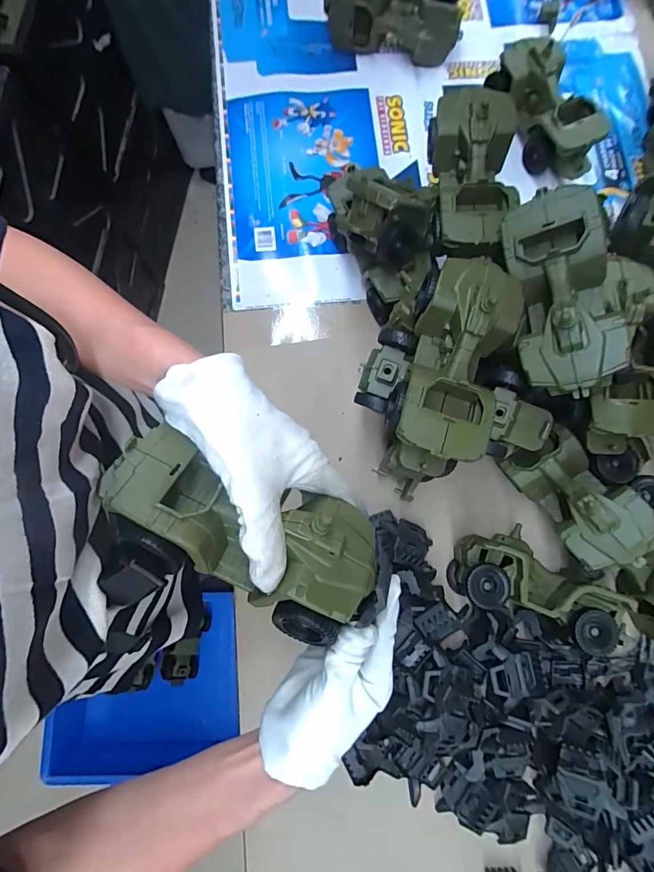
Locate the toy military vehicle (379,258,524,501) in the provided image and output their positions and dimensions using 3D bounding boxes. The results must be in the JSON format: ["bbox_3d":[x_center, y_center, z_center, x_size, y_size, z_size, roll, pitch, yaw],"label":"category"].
[{"bbox_3d":[0.109,-0.052,0.380,0.084,0.069,0.204,15,79,2],"label":"toy military vehicle"}]

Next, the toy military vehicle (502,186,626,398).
[{"bbox_3d":[0.214,-0.128,0.391,0.092,0.067,0.190,-4,79,-2],"label":"toy military vehicle"}]

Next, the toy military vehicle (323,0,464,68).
[{"bbox_3d":[0.091,-0.583,0.608,0.189,0.080,0.068,12,79,1],"label":"toy military vehicle"}]

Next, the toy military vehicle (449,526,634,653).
[{"bbox_3d":[0.226,0.159,0.472,0.179,0.080,0.088,22,80,3],"label":"toy military vehicle"}]

